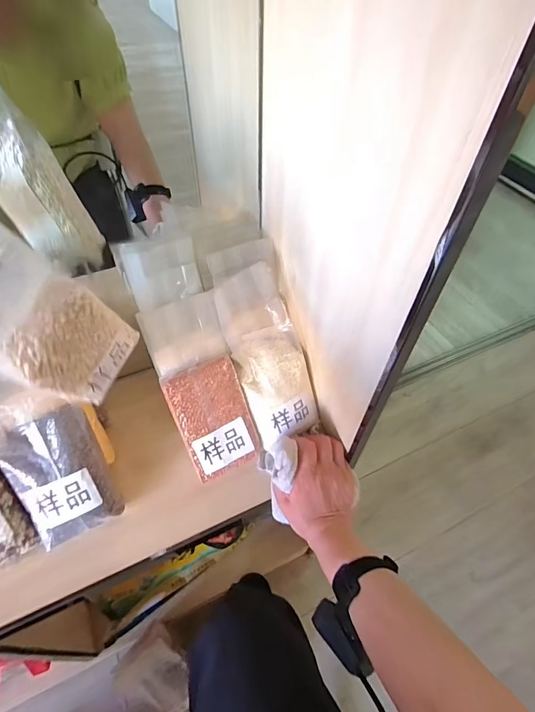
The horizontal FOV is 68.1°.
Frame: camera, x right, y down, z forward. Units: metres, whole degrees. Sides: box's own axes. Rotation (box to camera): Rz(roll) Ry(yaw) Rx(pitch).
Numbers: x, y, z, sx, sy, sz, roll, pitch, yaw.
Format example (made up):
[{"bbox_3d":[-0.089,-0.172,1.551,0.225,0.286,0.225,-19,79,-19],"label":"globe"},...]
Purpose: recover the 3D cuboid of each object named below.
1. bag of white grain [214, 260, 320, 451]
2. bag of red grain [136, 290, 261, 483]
[{"bbox_3d":[0.002,0.001,0.518,0.090,0.222,0.028,-22,13,-18],"label":"bag of white grain"},{"bbox_3d":[-0.082,0.038,0.506,0.093,0.044,0.227,-20,92,-17],"label":"bag of red grain"}]

